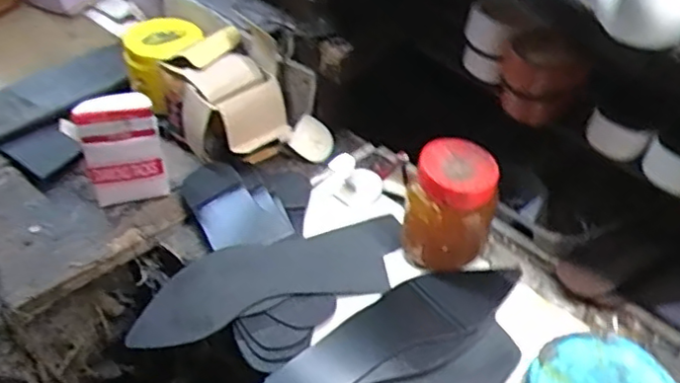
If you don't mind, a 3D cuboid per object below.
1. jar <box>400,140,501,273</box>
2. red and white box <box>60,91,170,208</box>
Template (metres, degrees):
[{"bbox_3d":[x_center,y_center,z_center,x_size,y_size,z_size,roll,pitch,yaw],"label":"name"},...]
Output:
[{"bbox_3d":[0.103,0.011,0.609,0.079,0.112,0.073,-1,46,1],"label":"jar"},{"bbox_3d":[-0.227,-0.044,0.671,0.085,0.115,0.048,-16,48,-13],"label":"red and white box"}]

